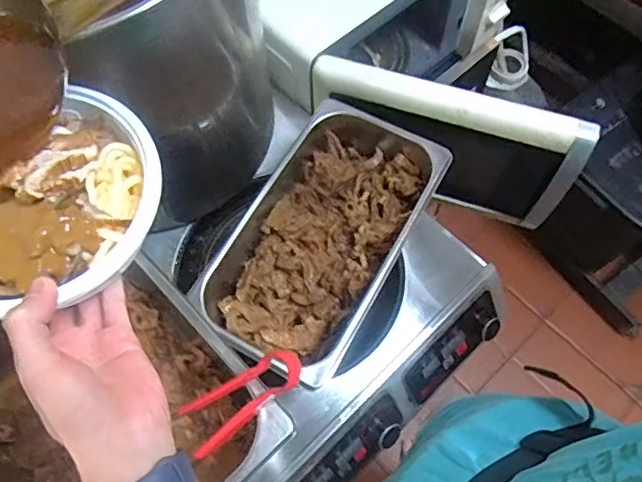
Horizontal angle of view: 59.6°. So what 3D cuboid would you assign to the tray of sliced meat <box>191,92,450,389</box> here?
[{"bbox_3d":[-0.002,-0.008,0.657,0.192,0.084,0.312,27,69,13],"label":"tray of sliced meat"}]

